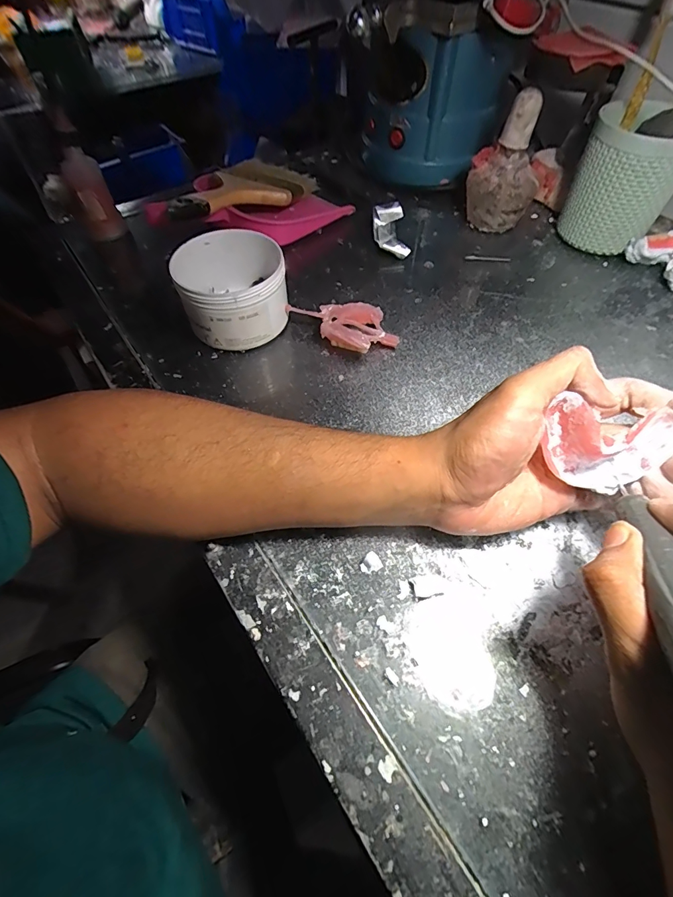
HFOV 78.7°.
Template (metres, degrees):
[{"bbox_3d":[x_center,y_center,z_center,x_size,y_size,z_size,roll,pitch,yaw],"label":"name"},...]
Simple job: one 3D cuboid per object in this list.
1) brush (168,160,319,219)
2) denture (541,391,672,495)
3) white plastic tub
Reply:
[{"bbox_3d":[-0.101,-0.283,0.450,0.085,0.023,0.209,26,48,17],"label":"brush"},{"bbox_3d":[0.143,-0.001,0.222,0.064,0.045,0.028,15,58,10],"label":"denture"},{"bbox_3d":[-0.089,-0.137,0.362,0.086,0.064,0.091,0,57,0],"label":"white plastic tub"}]

